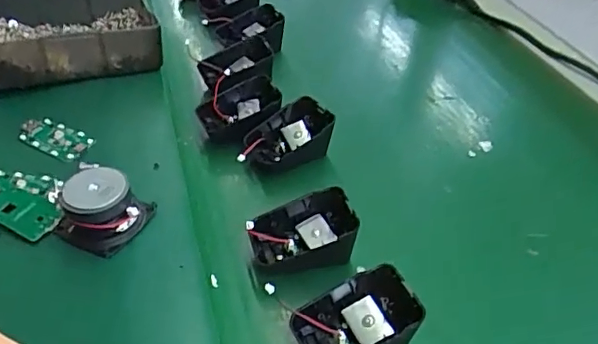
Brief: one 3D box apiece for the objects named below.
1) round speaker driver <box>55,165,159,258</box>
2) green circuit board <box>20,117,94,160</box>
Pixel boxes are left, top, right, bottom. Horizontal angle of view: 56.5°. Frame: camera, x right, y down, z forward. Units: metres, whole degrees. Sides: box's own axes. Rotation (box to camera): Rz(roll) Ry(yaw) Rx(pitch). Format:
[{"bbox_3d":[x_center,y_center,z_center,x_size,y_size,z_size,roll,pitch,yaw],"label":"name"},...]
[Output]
[{"bbox_3d":[-0.131,0.023,0.376,0.050,0.038,0.050,21,42,17],"label":"round speaker driver"},{"bbox_3d":[-0.200,-0.028,0.458,0.065,0.008,0.031,23,49,23],"label":"green circuit board"}]

